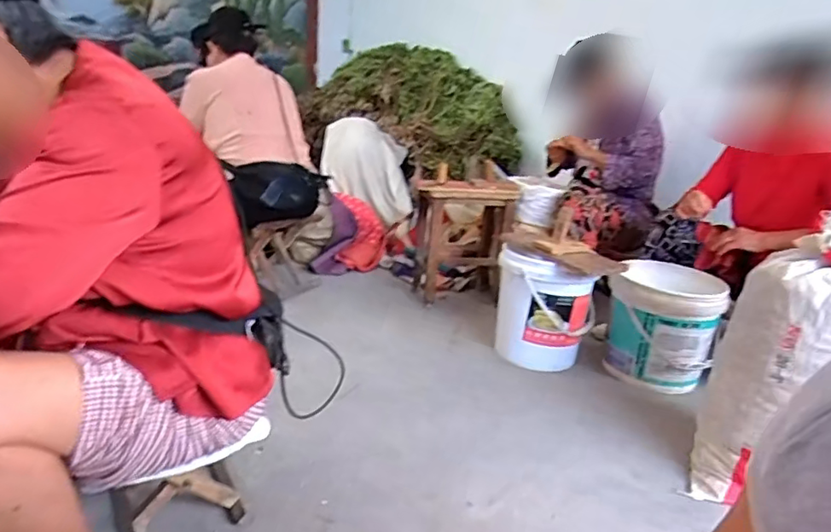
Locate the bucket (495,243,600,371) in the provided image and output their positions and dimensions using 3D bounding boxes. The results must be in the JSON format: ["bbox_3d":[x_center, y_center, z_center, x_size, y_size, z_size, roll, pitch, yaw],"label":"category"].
[{"bbox_3d":[0.374,0.118,1.611,0.264,0.325,0.264,11,19,20],"label":"bucket"}]

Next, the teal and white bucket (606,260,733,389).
[{"bbox_3d":[0.692,0.173,1.558,0.270,0.303,0.291,13,19,24],"label":"teal and white bucket"}]

